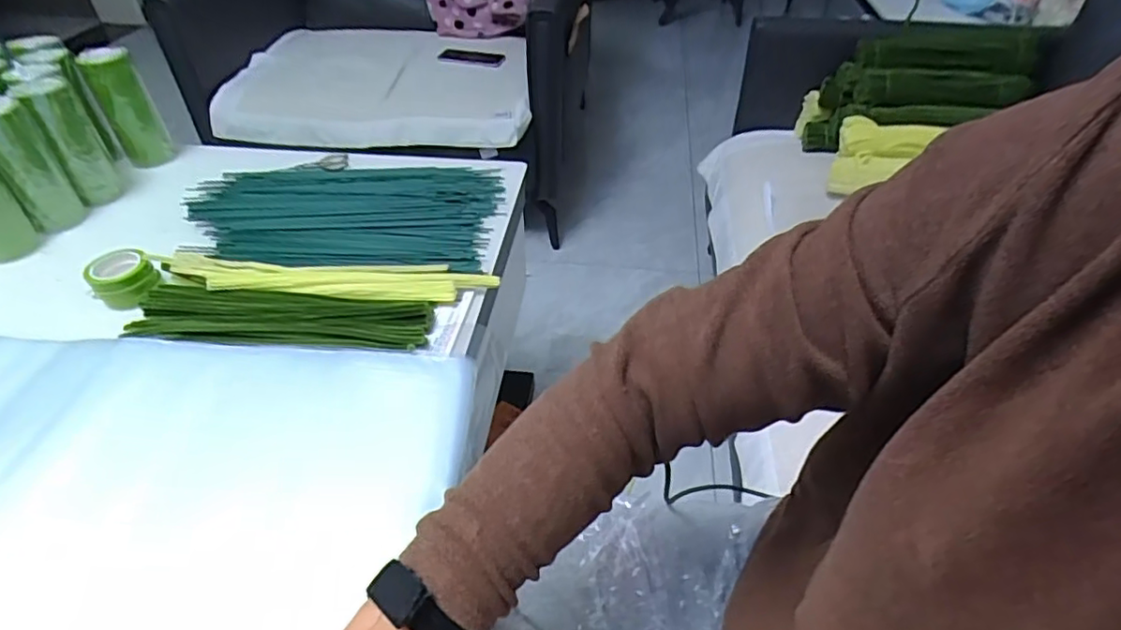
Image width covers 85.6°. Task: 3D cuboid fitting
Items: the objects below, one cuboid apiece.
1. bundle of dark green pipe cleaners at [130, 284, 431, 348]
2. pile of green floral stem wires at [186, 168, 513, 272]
[{"bbox_3d":[-0.286,0.005,0.623,0.302,0.019,0.069,3,43,3],"label":"bundle of dark green pipe cleaners"},{"bbox_3d":[-0.284,-0.136,0.788,0.400,0.027,0.248,0,43,0],"label":"pile of green floral stem wires"}]

